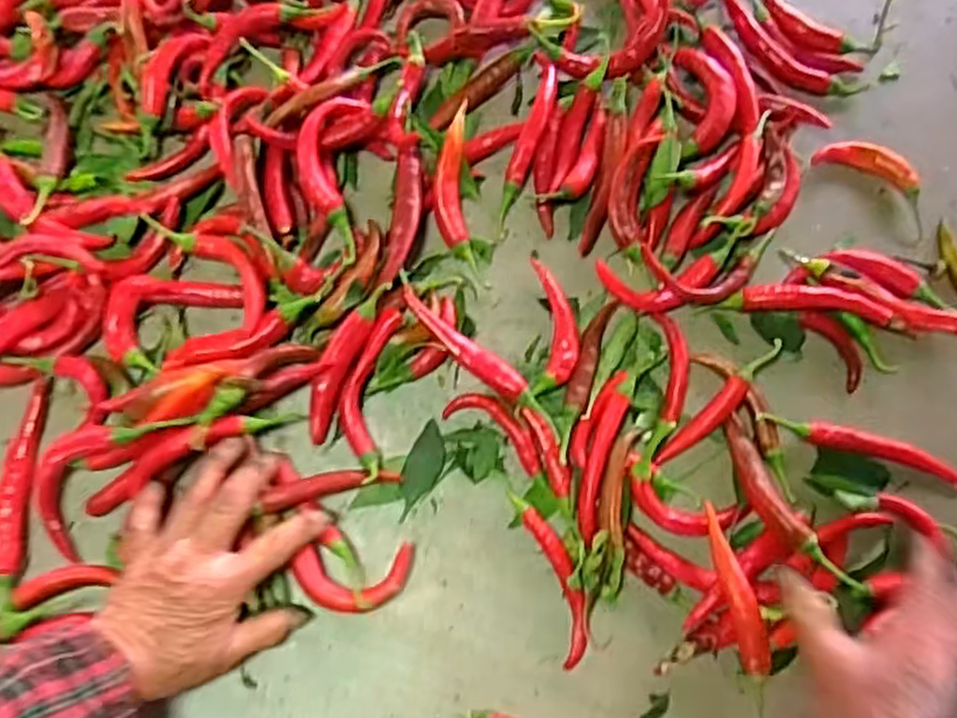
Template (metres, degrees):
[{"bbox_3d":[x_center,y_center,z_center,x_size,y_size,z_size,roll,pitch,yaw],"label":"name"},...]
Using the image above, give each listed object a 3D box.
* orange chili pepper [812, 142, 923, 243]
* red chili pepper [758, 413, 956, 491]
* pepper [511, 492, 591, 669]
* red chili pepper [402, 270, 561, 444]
[{"bbox_3d":[0.305,-0.136,0.559,0.099,0.017,0.044,40,80,9],"label":"orange chili pepper"},{"bbox_3d":[0.269,0.060,0.512,0.149,0.016,0.018,16,77,4],"label":"red chili pepper"},{"bbox_3d":[0.051,0.141,0.484,0.025,0.011,0.113,-18,77,-4],"label":"pepper"},{"bbox_3d":[-0.002,0.000,0.511,0.153,0.016,0.022,41,80,9],"label":"red chili pepper"}]

